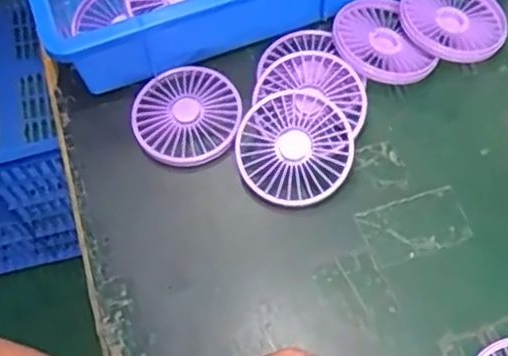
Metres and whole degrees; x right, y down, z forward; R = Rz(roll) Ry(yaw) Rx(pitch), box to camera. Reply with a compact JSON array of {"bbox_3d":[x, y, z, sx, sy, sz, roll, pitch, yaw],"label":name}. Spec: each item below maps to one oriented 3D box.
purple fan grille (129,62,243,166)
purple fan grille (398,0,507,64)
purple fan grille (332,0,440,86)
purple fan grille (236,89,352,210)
[{"bbox_3d":[-0.053,-0.050,0.507,0.083,0.018,0.084,-1,65,2],"label":"purple fan grille"},{"bbox_3d":[0.165,-0.133,0.530,0.084,0.022,0.089,-1,65,2],"label":"purple fan grille"},{"bbox_3d":[0.101,-0.108,0.517,0.069,0.028,0.083,-19,66,-7],"label":"purple fan grille"},{"bbox_3d":[0.030,-0.023,0.476,0.085,0.006,0.085,-1,81,5],"label":"purple fan grille"}]

